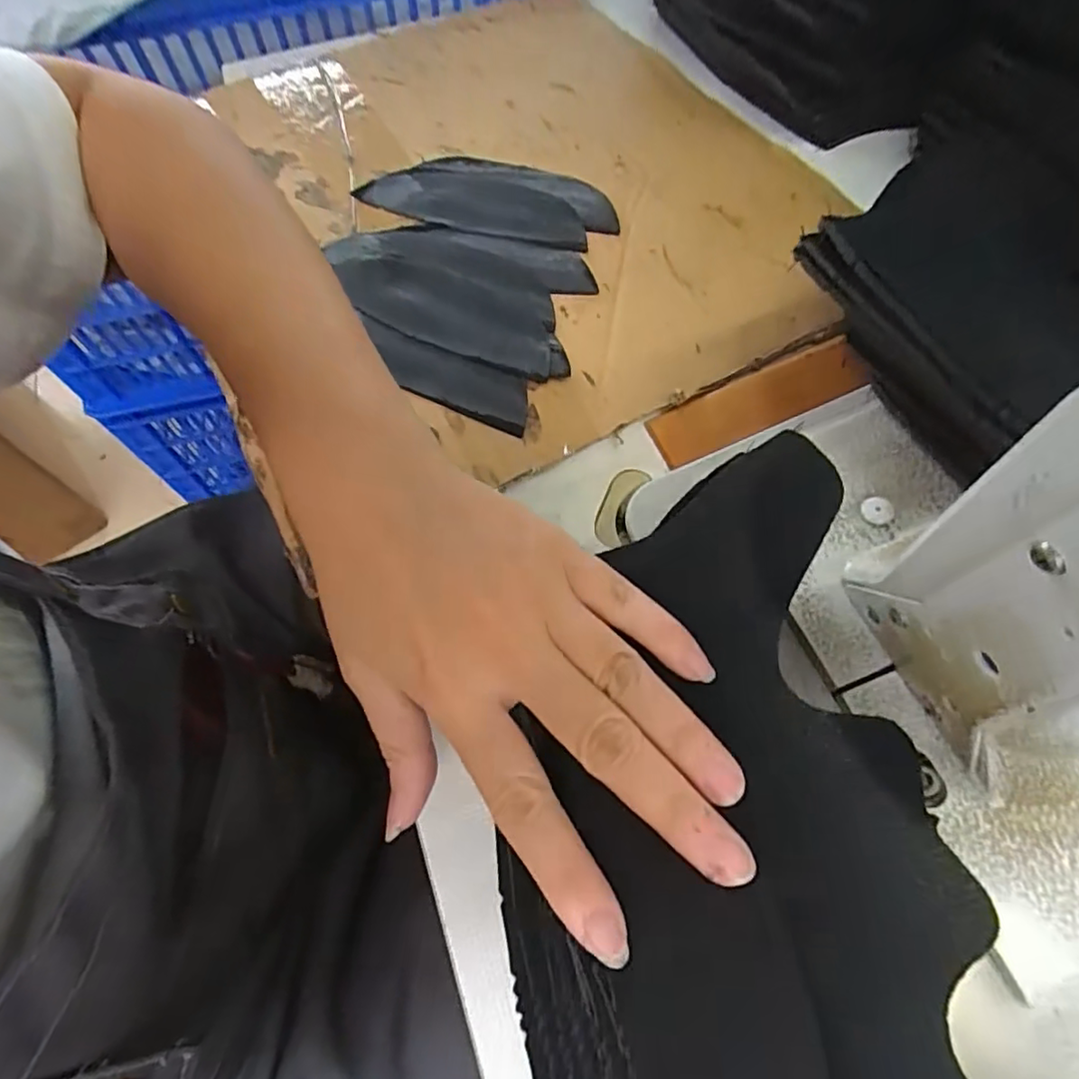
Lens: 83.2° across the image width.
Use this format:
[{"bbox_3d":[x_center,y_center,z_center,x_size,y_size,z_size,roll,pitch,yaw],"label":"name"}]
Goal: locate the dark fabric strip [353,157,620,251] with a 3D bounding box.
[{"bbox_3d":[-0.029,-0.196,0.350,0.147,0.009,0.056,18,65,11],"label":"dark fabric strip"}]

